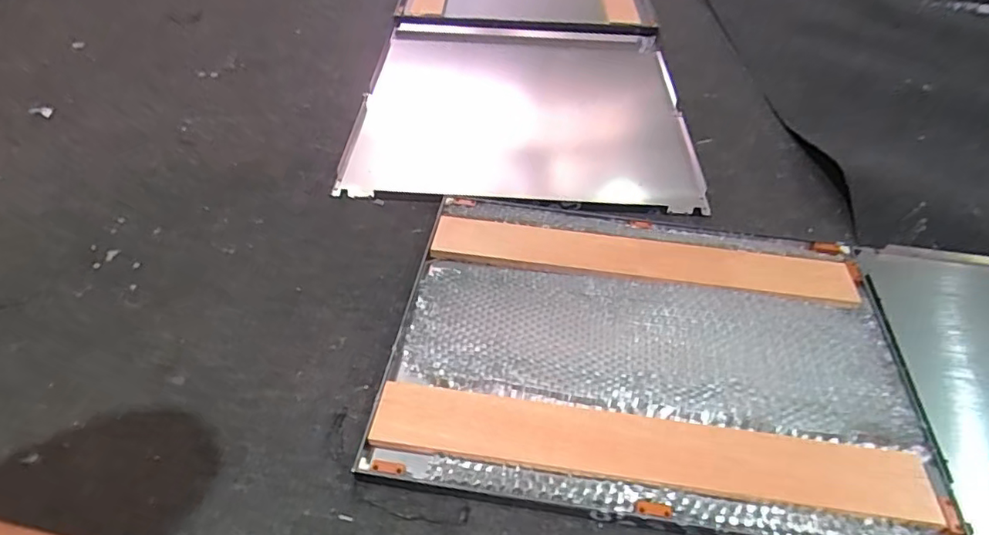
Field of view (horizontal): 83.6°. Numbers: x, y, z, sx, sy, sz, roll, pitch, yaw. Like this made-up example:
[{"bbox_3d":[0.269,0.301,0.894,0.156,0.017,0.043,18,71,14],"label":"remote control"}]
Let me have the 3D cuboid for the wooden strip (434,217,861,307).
[{"bbox_3d":[0.186,-0.013,0.723,0.534,0.007,0.076,8,48,6],"label":"wooden strip"}]

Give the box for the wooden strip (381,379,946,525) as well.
[{"bbox_3d":[0.144,0.180,0.550,0.533,0.013,0.071,7,48,5],"label":"wooden strip"}]

